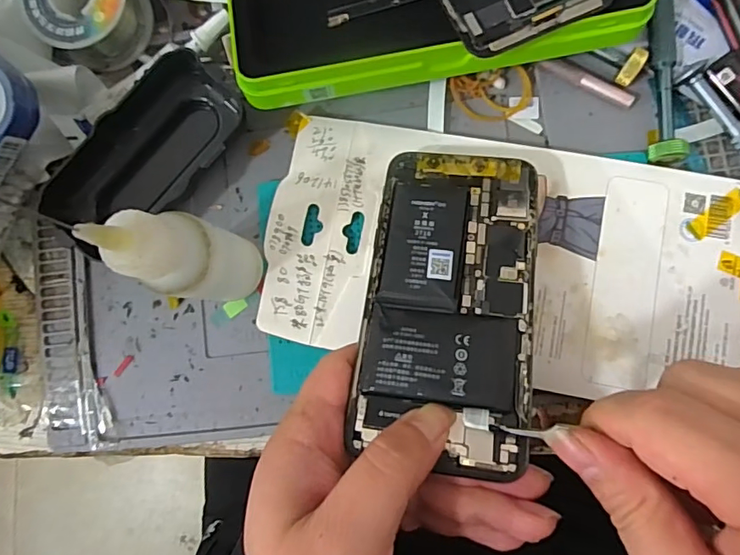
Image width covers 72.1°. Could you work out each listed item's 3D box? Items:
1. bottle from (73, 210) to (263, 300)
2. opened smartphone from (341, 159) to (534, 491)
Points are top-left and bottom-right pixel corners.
[{"bbox_3d":[-0.073,-0.007,0.215,0.026,0.108,0.030,40,89,6],"label":"bottle"},{"bbox_3d":[0.034,0.006,0.217,0.069,0.008,0.138,6,67,7],"label":"opened smartphone"}]

